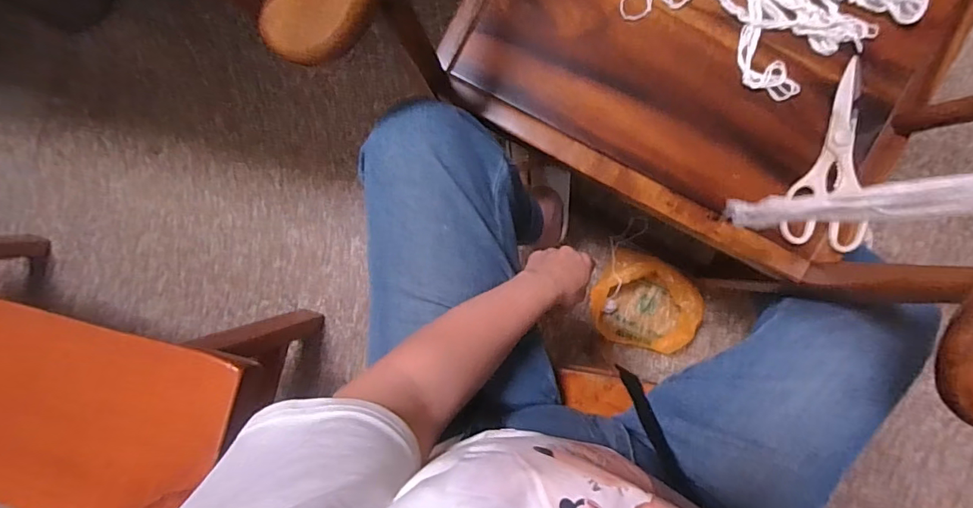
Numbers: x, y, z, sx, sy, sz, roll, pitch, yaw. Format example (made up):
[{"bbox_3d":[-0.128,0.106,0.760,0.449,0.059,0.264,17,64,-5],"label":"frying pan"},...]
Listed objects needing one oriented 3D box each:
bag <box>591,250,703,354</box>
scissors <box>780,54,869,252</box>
[{"bbox_3d":[0.292,0.093,0.887,0.182,0.087,0.166,20,90,5],"label":"bag"},{"bbox_3d":[0.372,-0.103,0.507,0.081,0.014,0.196,12,89,5],"label":"scissors"}]

